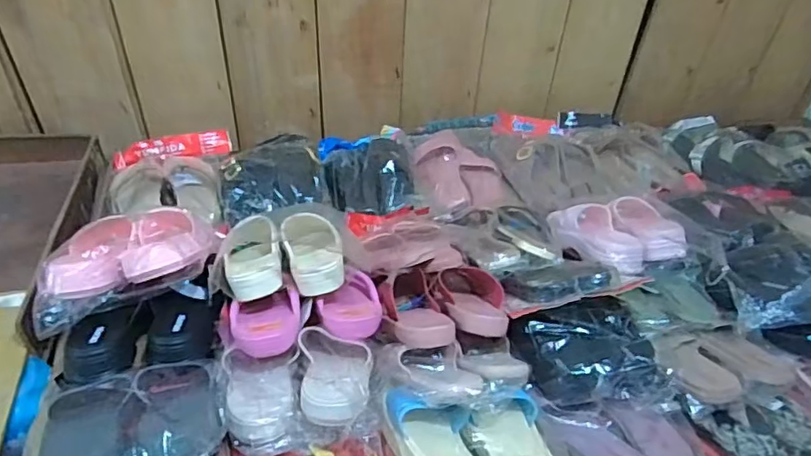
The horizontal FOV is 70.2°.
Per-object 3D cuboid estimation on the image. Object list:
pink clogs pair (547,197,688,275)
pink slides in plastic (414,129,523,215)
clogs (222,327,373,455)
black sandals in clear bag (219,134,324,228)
[{"bbox_3d":[0.375,0.005,1.015,0.195,0.085,0.208,2,41,-2],"label":"pink clogs pair"},{"bbox_3d":[0.120,-0.122,1.199,0.180,0.057,0.282,-9,42,-14],"label":"pink slides in plastic"},{"bbox_3d":[-0.131,0.197,0.728,0.183,0.073,0.159,-9,42,-14],"label":"clogs"},{"bbox_3d":[-0.258,-0.109,1.110,0.180,0.076,0.244,-7,42,-12],"label":"black sandals in clear bag"}]

